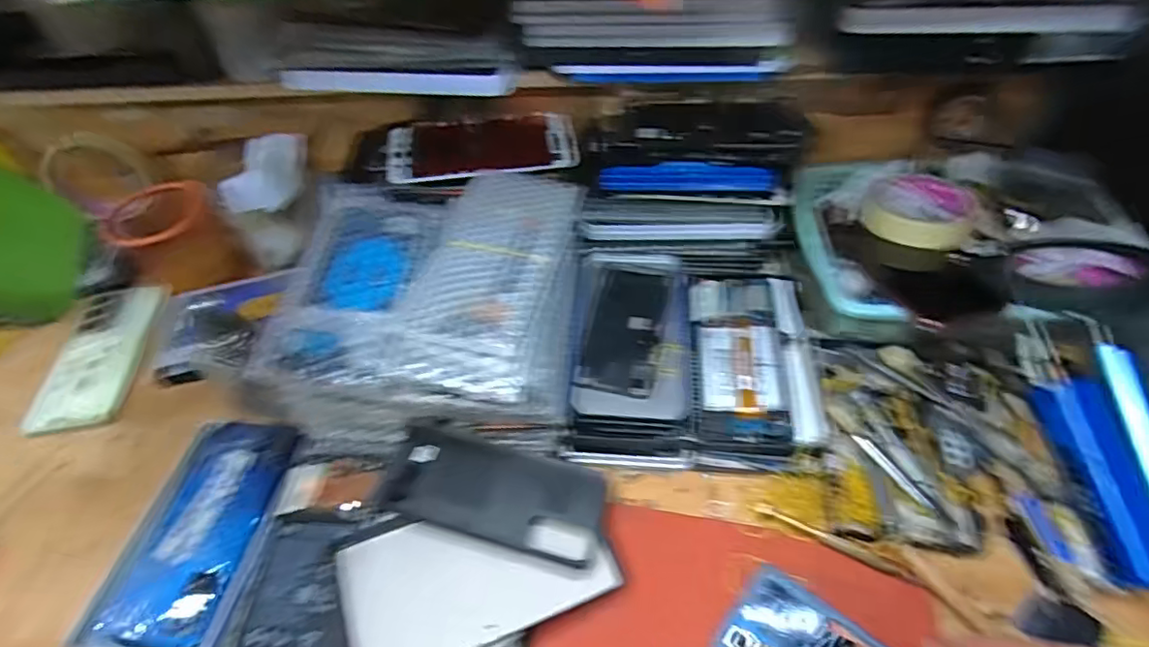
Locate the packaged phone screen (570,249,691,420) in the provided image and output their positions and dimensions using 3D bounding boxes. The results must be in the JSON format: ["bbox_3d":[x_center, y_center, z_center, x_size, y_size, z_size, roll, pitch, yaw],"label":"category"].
[{"bbox_3d":[0.050,0.002,0.493,0.094,0.013,0.166,1,56,5],"label":"packaged phone screen"}]

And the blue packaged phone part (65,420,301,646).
[{"bbox_3d":[-0.281,0.155,0.428,0.110,0.014,0.176,3,56,7],"label":"blue packaged phone part"}]

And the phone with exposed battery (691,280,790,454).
[{"bbox_3d":[0.135,0.026,0.473,0.071,0.004,0.161,1,56,5],"label":"phone with exposed battery"}]

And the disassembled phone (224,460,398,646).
[{"bbox_3d":[-0.178,0.171,0.389,0.087,0.011,0.157,2,56,2],"label":"disassembled phone"}]

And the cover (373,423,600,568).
[{"bbox_3d":[-0.057,0.117,0.405,0.155,0.010,0.062,11,57,12],"label":"cover"}]

